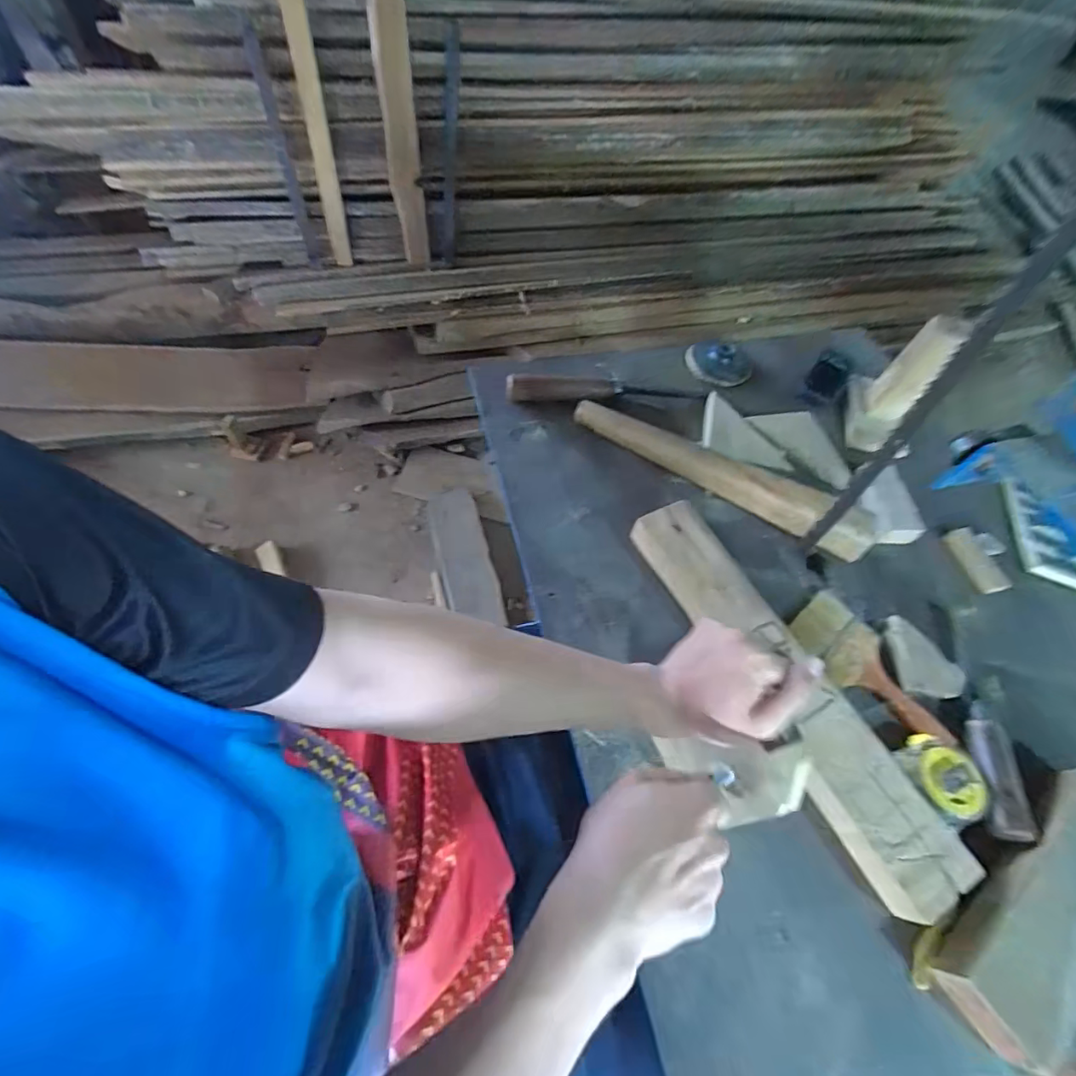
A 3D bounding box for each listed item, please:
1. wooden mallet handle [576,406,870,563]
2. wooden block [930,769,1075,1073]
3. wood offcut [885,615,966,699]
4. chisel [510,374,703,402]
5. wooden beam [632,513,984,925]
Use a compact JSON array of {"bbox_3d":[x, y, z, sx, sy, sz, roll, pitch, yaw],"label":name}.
[{"bbox_3d":[0.210,-0.083,0.601,0.361,0.044,0.041,30,61,11],"label":"wooden mallet handle"},{"bbox_3d":[0.414,0.286,0.410,0.244,0.033,0.070,-35,69,-24],"label":"wooden block"},{"bbox_3d":[0.389,0.120,0.516,0.064,0.013,0.081,6,59,-3],"label":"wood offcut"},{"bbox_3d":[0.092,-0.192,0.666,0.263,0.038,0.029,-1,60,-7],"label":"chisel"},{"bbox_3d":[0.221,0.132,0.481,0.075,0.033,0.391,-24,65,-19],"label":"wooden beam"}]

